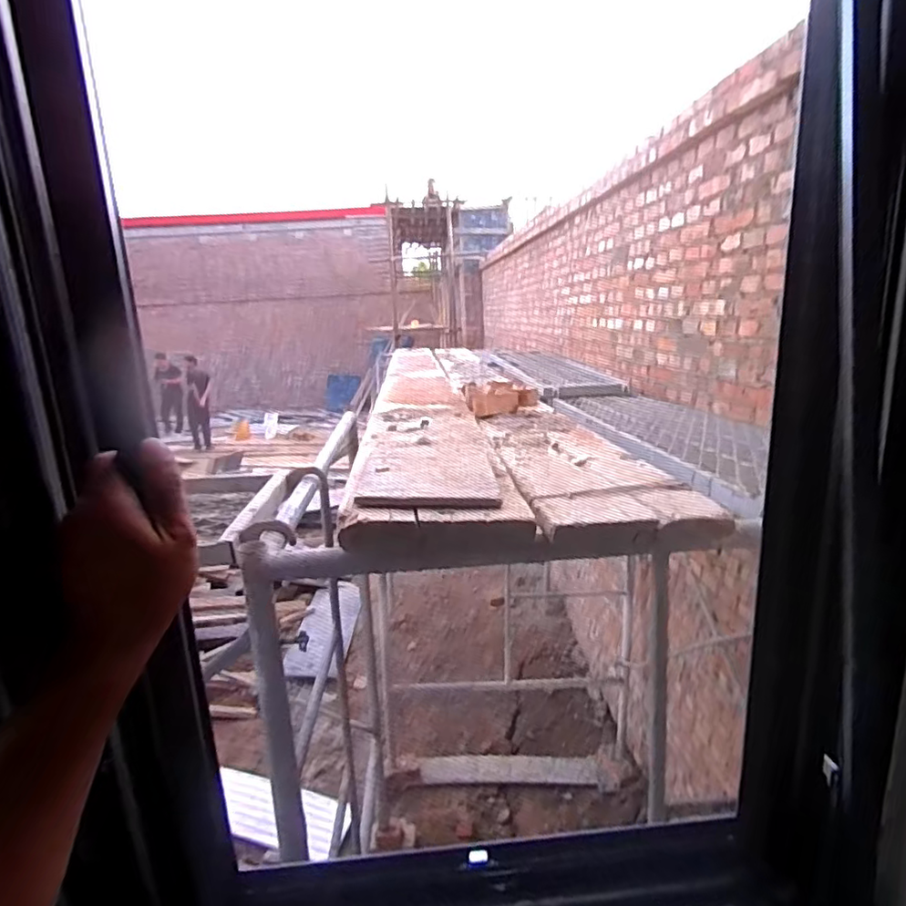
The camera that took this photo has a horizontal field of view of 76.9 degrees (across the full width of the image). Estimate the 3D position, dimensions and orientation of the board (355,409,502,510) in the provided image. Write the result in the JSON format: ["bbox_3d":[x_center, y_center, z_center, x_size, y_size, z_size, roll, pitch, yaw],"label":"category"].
[{"bbox_3d":[-0.049,-0.022,1.166,0.236,0.012,0.763,0,17,-4],"label":"board"}]

